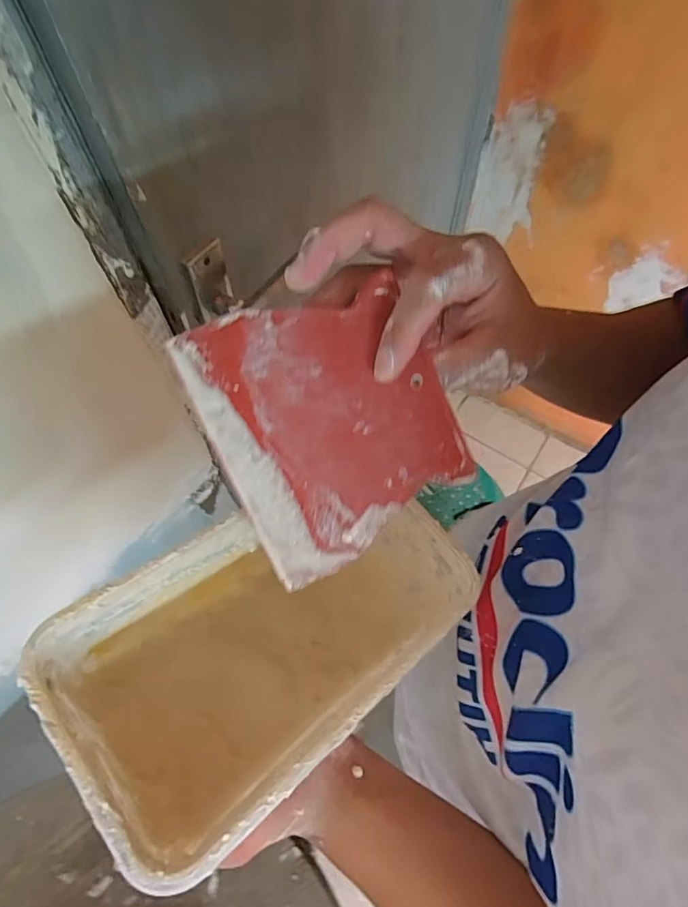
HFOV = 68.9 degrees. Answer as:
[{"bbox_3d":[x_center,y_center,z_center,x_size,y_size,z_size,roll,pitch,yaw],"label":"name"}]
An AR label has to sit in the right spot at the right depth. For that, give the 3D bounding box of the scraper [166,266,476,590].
[{"bbox_3d":[-0.006,-0.014,0.229,0.105,0.004,0.119,-26,97,-3],"label":"scraper"}]

